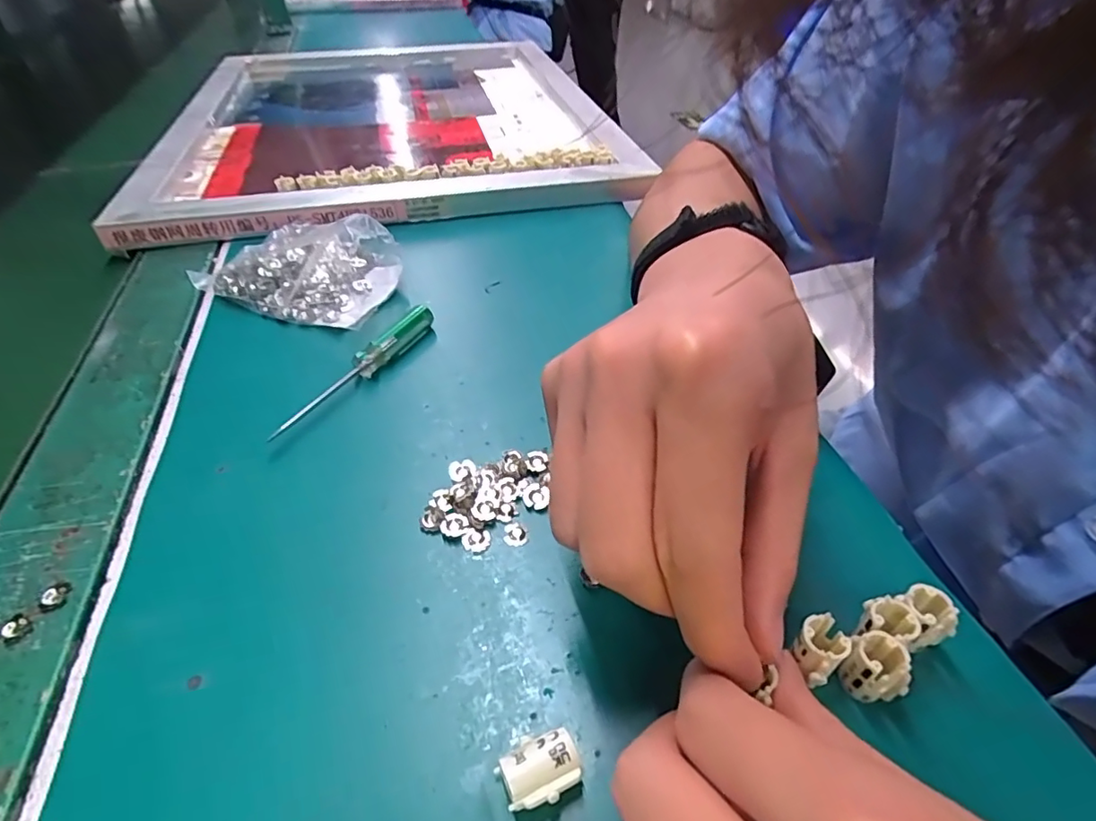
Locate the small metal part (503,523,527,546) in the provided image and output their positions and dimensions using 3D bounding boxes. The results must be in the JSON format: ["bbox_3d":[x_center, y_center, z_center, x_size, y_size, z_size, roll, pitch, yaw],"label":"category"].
[{"bbox_3d":[-0.013,0.050,0.230,0.009,0.004,0.011,0,44,2],"label":"small metal part"}]

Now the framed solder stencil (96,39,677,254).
[{"bbox_3d":[-0.172,-0.318,0.610,0.403,0.037,0.503,-9,43,-10],"label":"framed solder stencil"}]

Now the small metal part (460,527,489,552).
[{"bbox_3d":[-0.029,0.052,0.227,0.011,0.004,0.009,9,45,11],"label":"small metal part"}]

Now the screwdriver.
[{"bbox_3d":[-0.099,-0.024,0.295,0.011,0.015,0.112,23,49,23],"label":"screwdriver"}]

